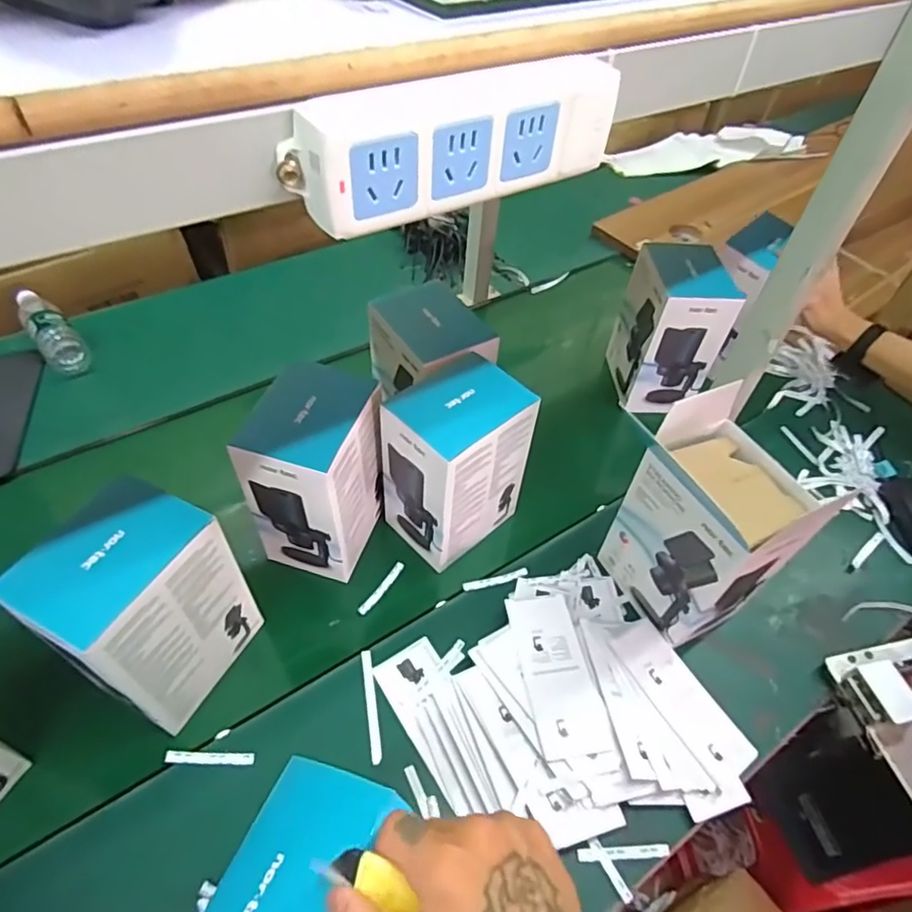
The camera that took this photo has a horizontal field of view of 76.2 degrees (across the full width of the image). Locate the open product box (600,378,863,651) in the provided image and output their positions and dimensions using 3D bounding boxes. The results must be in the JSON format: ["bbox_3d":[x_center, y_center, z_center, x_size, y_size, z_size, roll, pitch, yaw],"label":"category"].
[{"bbox_3d":[0.285,0.081,0.666,0.119,0.271,0.152,-17,53,-19],"label":"open product box"}]

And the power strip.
[{"bbox_3d":[0.006,-0.151,0.283,0.176,0.050,0.028,-20,54,-22],"label":"power strip"}]

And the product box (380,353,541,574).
[{"bbox_3d":[-0.002,0.012,0.739,0.157,0.232,0.122,-32,59,-29],"label":"product box"}]

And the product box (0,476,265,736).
[{"bbox_3d":[-0.305,0.160,0.594,0.094,0.239,0.147,24,51,14],"label":"product box"}]

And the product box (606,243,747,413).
[{"bbox_3d":[0.347,-0.208,0.946,0.119,0.216,0.161,2,49,-4],"label":"product box"}]

